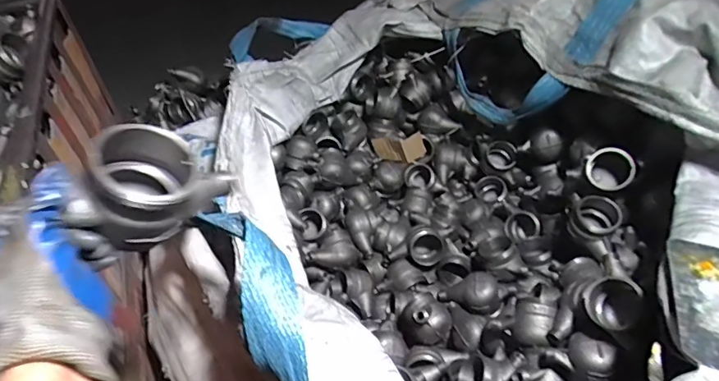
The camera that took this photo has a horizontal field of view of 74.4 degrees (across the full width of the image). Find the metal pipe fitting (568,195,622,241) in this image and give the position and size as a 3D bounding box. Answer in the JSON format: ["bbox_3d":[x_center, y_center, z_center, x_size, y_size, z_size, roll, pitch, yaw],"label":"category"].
[{"bbox_3d":[0.452,0.053,0.915,0.088,0.063,0.080,-3,44,3],"label":"metal pipe fitting"}]

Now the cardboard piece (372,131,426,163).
[{"bbox_3d":[0.110,-0.115,1.321,0.138,0.073,0.040,-5,32,18],"label":"cardboard piece"}]

